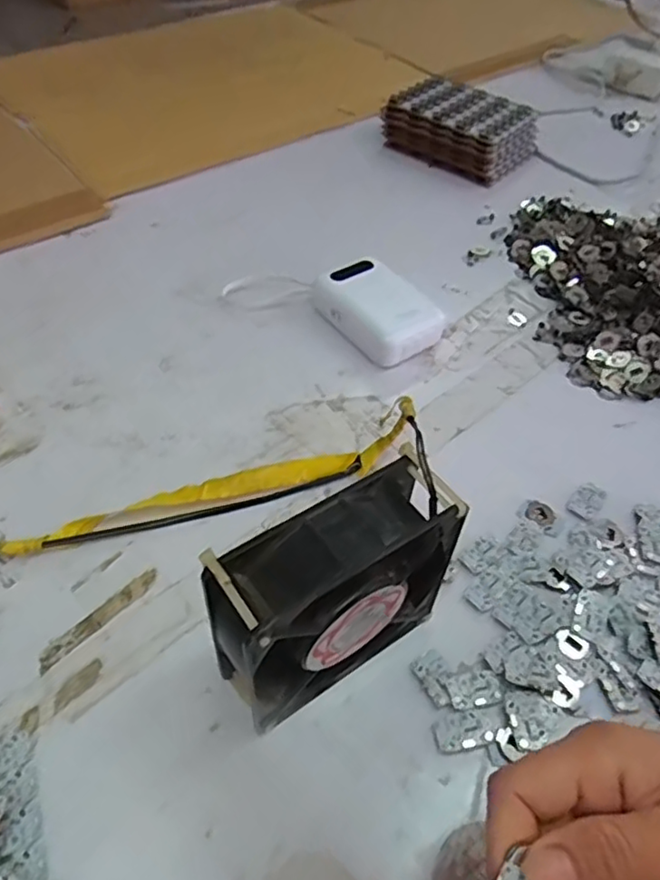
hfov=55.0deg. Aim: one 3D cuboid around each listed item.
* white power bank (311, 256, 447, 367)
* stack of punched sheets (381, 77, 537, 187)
[{"bbox_3d":[0.040,-0.107,0.534,0.064,0.037,0.107,-27,55,-24],"label":"white power bank"},{"bbox_3d":[0.152,-0.365,0.745,0.156,0.061,0.108,26,52,19],"label":"stack of punched sheets"}]

